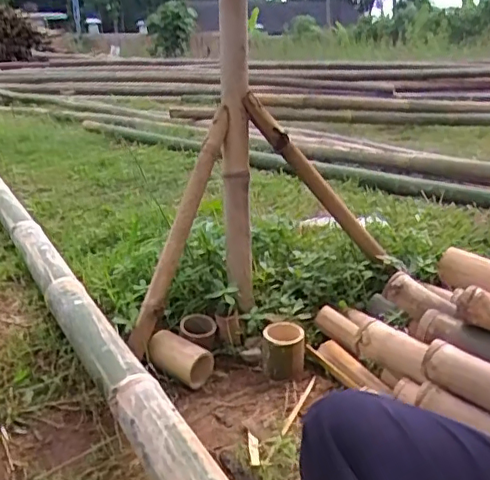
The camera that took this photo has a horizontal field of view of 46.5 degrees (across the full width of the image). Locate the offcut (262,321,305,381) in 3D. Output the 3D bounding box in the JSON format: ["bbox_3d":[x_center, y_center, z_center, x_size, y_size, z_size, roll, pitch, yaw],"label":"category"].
[{"bbox_3d":[0.080,0.223,1.161,0.086,0.091,0.067,-3,18,-4],"label":"offcut"}]

